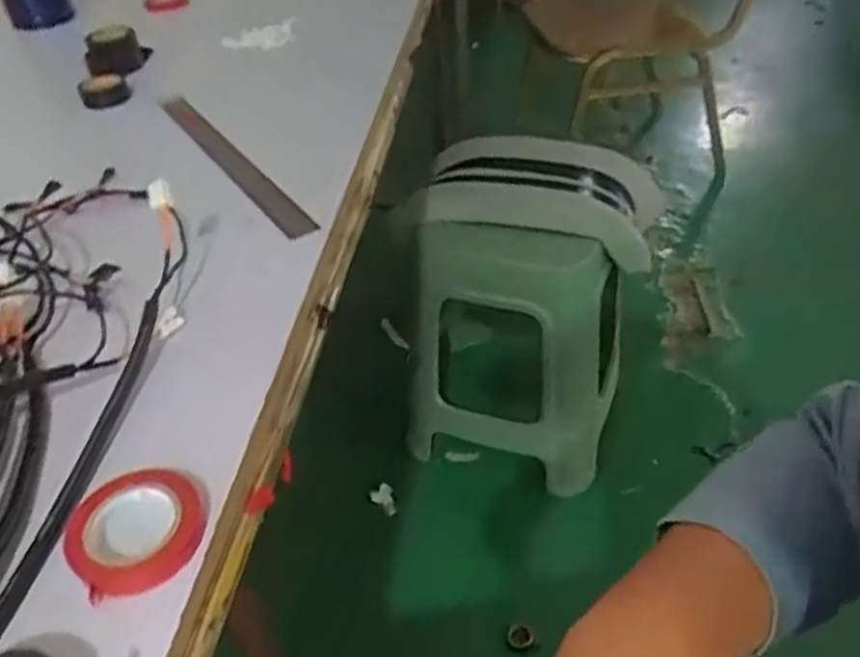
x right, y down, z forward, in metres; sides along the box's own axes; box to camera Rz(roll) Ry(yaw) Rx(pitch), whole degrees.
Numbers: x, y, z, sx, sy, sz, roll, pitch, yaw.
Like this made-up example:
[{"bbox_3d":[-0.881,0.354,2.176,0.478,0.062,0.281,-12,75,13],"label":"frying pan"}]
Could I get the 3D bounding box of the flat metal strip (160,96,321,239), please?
[{"bbox_3d":[-0.174,-0.148,0.631,0.025,0.006,0.299,-29,46,-18],"label":"flat metal strip"}]

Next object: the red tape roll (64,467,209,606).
[{"bbox_3d":[-0.136,0.092,0.338,0.061,0.012,0.060,-3,41,3],"label":"red tape roll"}]

